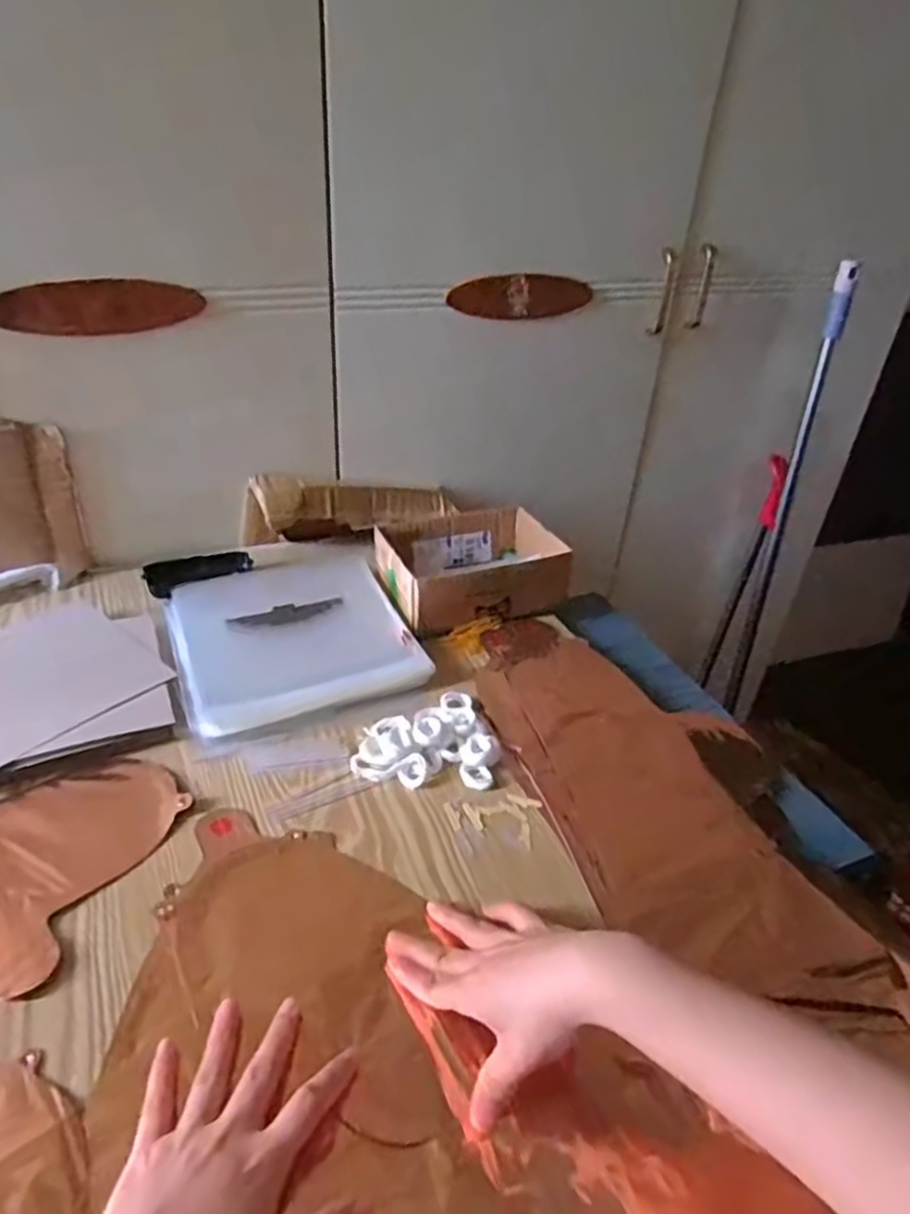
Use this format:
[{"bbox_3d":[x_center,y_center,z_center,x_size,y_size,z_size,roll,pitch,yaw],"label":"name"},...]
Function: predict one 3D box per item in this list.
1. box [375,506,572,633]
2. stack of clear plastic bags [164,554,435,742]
[{"bbox_3d":[0.014,-0.050,0.811,0.189,0.052,0.158,-12,37,-22],"label":"box"},{"bbox_3d":[-0.163,0.021,0.713,0.212,0.026,0.225,-12,36,-22],"label":"stack of clear plastic bags"}]

